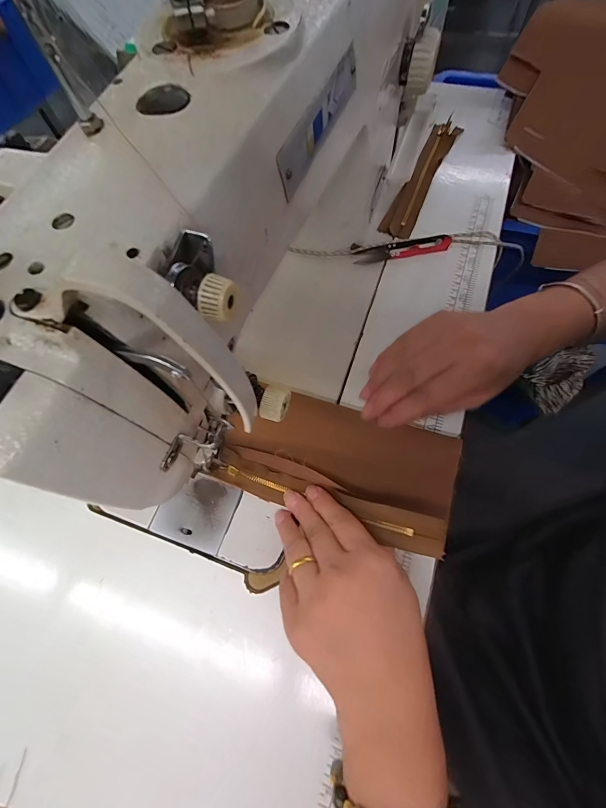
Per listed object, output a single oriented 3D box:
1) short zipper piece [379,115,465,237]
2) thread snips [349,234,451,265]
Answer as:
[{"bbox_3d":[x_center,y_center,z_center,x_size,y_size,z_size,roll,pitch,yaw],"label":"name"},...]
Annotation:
[{"bbox_3d":[0.149,-0.282,0.427,0.034,0.009,0.209,28,72,-2],"label":"short zipper piece"},{"bbox_3d":[0.110,-0.174,0.385,0.105,0.010,0.022,-9,67,0],"label":"thread snips"}]

